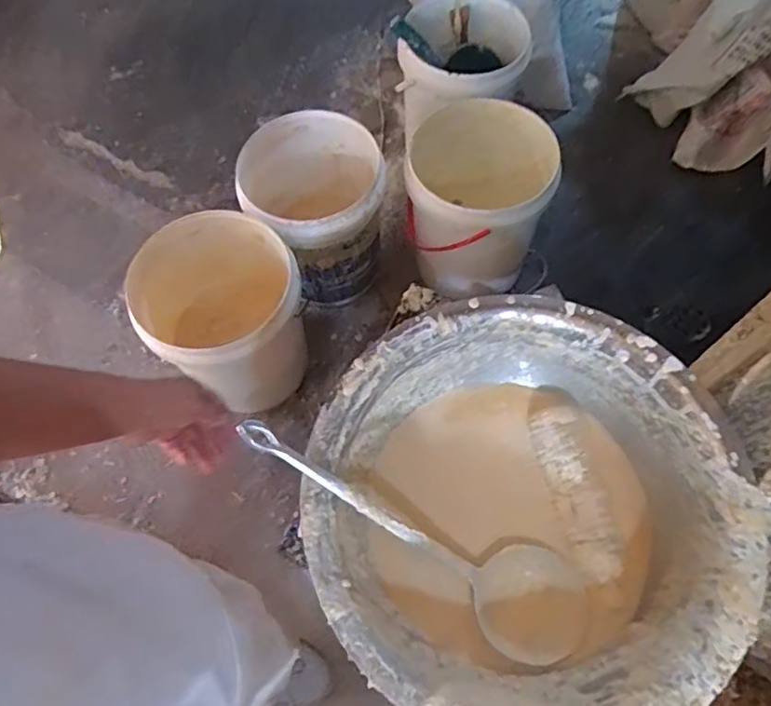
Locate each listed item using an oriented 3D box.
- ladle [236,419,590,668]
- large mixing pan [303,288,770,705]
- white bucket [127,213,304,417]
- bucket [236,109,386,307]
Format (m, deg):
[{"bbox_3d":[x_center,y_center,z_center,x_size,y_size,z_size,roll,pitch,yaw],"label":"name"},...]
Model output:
[{"bbox_3d":[0.030,0.184,0.601,0.401,0.070,0.109,35,68,-12],"label":"ladle"},{"bbox_3d":[0.139,0.172,0.655,0.415,0.198,0.424,0,65,1],"label":"large mixing pan"},{"bbox_3d":[-0.301,-0.048,1.191,0.304,0.344,0.321,0,65,1],"label":"white bucket"},{"bbox_3d":[-0.135,-0.313,1.299,0.290,0.306,0.291,0,65,1],"label":"bucket"}]

